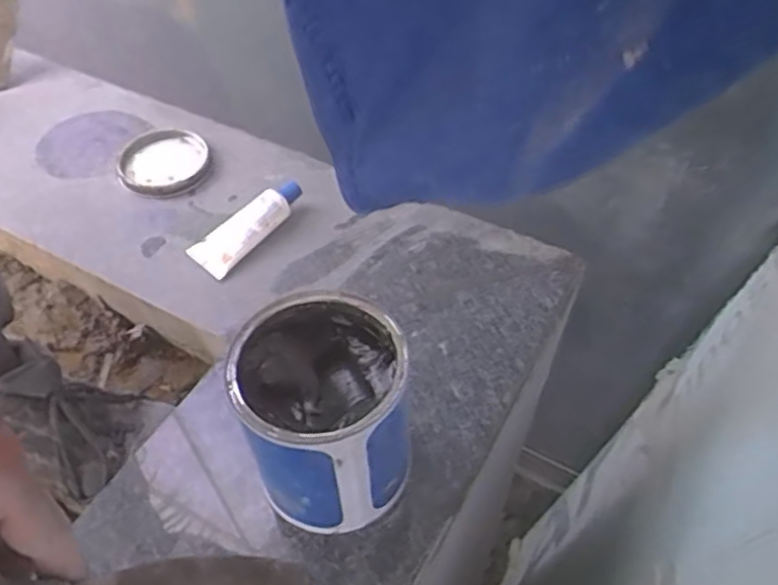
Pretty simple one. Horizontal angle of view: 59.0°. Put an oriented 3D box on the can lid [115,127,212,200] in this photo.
[{"bbox_3d":[-0.219,-0.127,0.665,0.085,0.007,0.093,0,50,0],"label":"can lid"}]

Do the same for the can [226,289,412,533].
[{"bbox_3d":[-0.040,0.078,0.426,0.097,0.123,0.105,-13,52,-11],"label":"can"}]

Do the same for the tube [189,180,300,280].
[{"bbox_3d":[-0.121,-0.062,0.599,0.042,0.025,0.111,36,58,26],"label":"tube"}]

